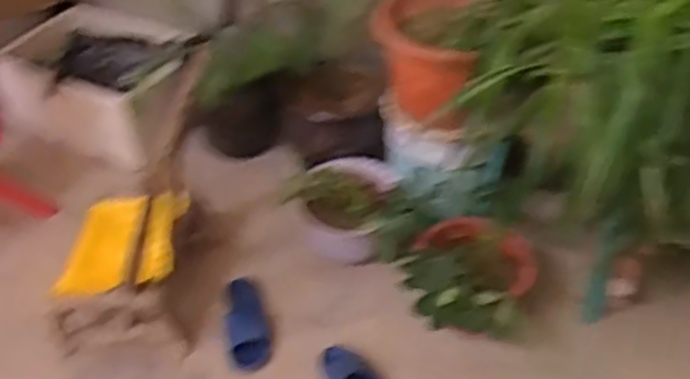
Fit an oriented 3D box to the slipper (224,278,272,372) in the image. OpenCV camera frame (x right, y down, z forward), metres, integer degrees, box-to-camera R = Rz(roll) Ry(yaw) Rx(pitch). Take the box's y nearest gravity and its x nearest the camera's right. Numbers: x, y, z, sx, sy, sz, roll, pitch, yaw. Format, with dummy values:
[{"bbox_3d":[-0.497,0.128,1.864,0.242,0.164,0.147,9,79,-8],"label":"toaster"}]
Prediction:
[{"bbox_3d":[-0.220,0.288,1.621,0.100,0.057,0.262,-9,42,-11],"label":"slipper"}]

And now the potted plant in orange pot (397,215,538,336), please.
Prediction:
[{"bbox_3d":[0.255,0.191,1.561,0.255,0.233,0.255,23,45,24],"label":"potted plant in orange pot"}]

